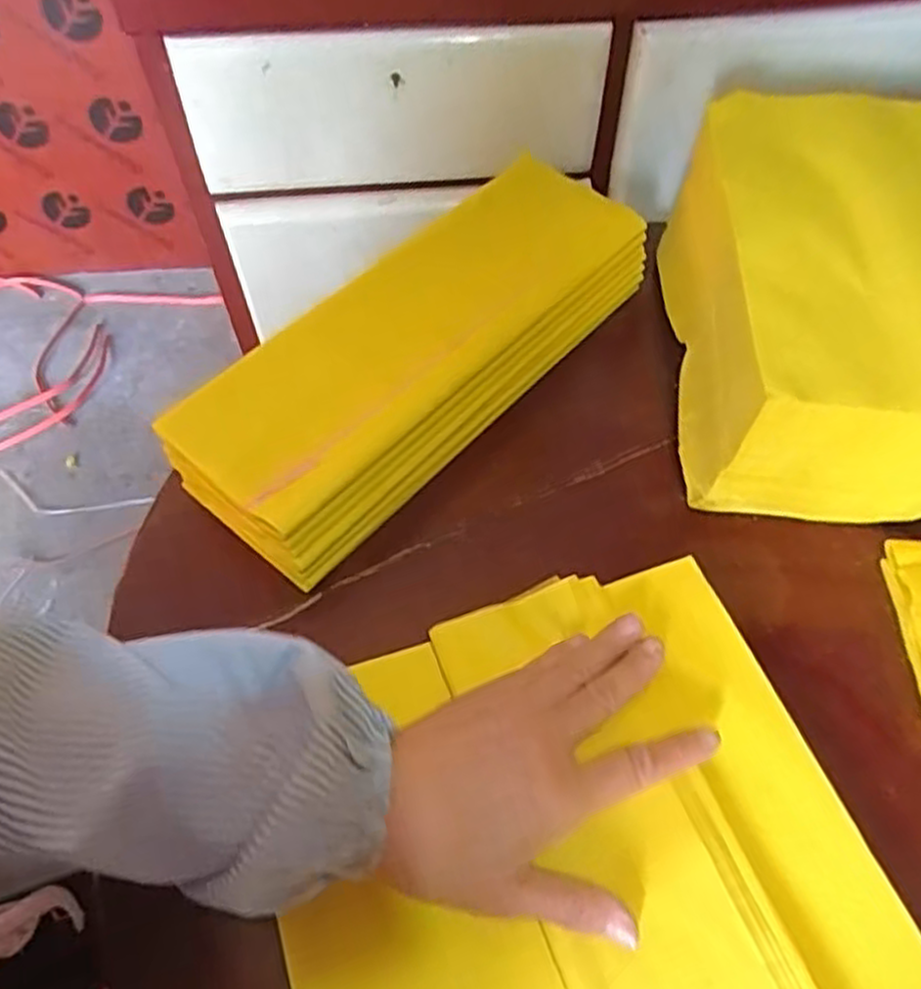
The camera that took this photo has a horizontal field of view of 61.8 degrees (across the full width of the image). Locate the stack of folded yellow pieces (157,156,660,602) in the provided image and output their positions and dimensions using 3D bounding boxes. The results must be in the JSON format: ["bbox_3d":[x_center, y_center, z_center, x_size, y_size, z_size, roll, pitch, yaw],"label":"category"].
[{"bbox_3d":[-0.025,-0.101,0.526,0.127,0.071,0.342,36,65,21],"label":"stack of folded yellow pieces"}]

